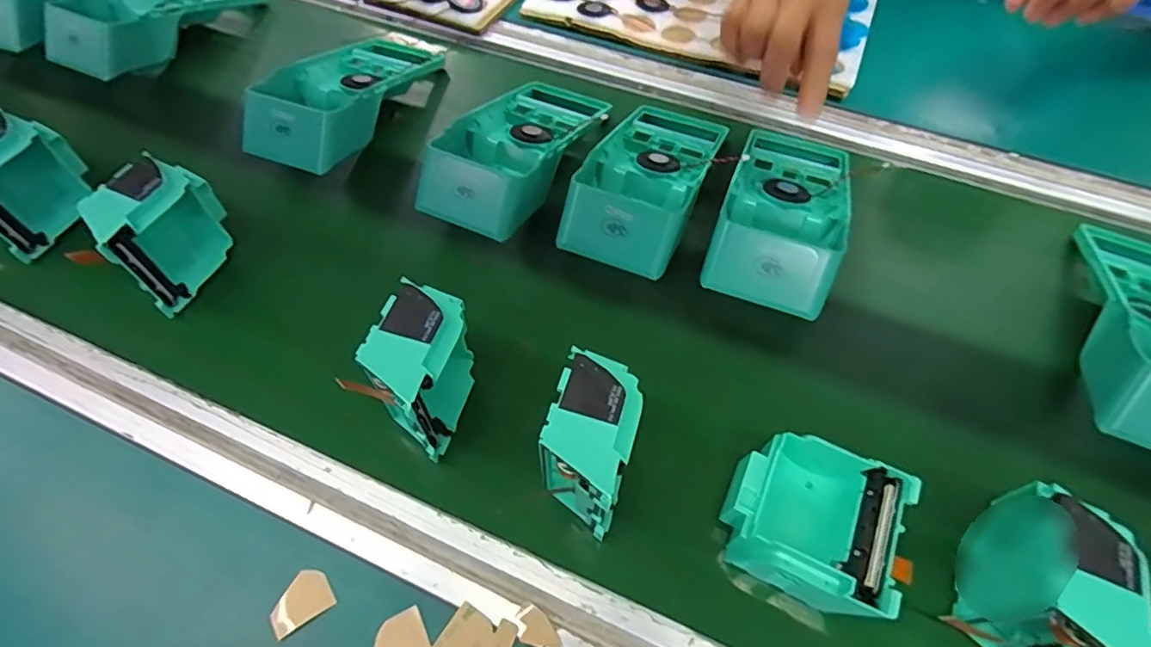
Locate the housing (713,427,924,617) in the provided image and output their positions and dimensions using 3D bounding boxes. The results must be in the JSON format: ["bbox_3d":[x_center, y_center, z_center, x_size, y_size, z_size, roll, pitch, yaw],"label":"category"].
[{"bbox_3d":[0.124,0.101,0.302,0.083,0.035,0.076,24,58,18],"label":"housing"}]

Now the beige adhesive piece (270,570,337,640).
[{"bbox_3d":[-0.139,0.139,0.291,0.030,0.004,0.023,-30,59,-18],"label":"beige adhesive piece"}]

